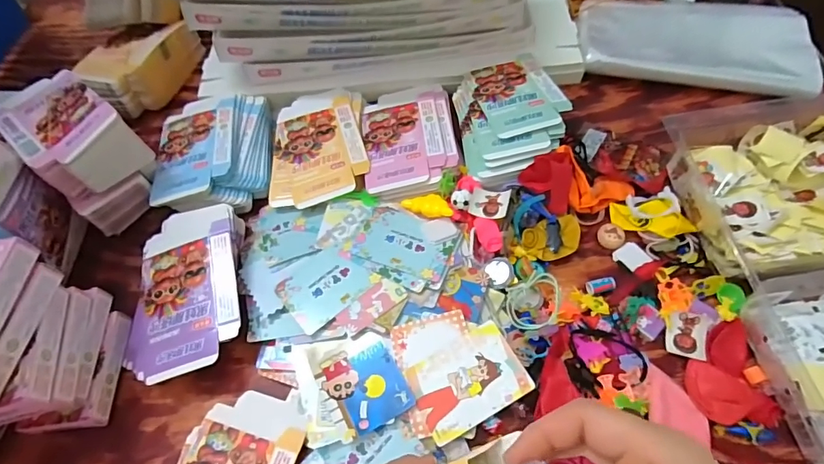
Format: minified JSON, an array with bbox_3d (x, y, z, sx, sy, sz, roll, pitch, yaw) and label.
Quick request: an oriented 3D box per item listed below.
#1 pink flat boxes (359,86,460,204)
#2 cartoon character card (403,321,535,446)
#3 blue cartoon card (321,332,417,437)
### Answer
[{"bbox_3d":[-0.004,-0.105,0.477,0.094,0.013,0.151,-6,60,2],"label":"pink flat boxes"},{"bbox_3d":[0.044,0.116,0.357,0.087,0.004,0.061,-28,64,-7],"label":"cartoon character card"},{"bbox_3d":[-0.036,0.118,0.359,0.057,0.009,0.067,-28,61,-11],"label":"blue cartoon card"}]

